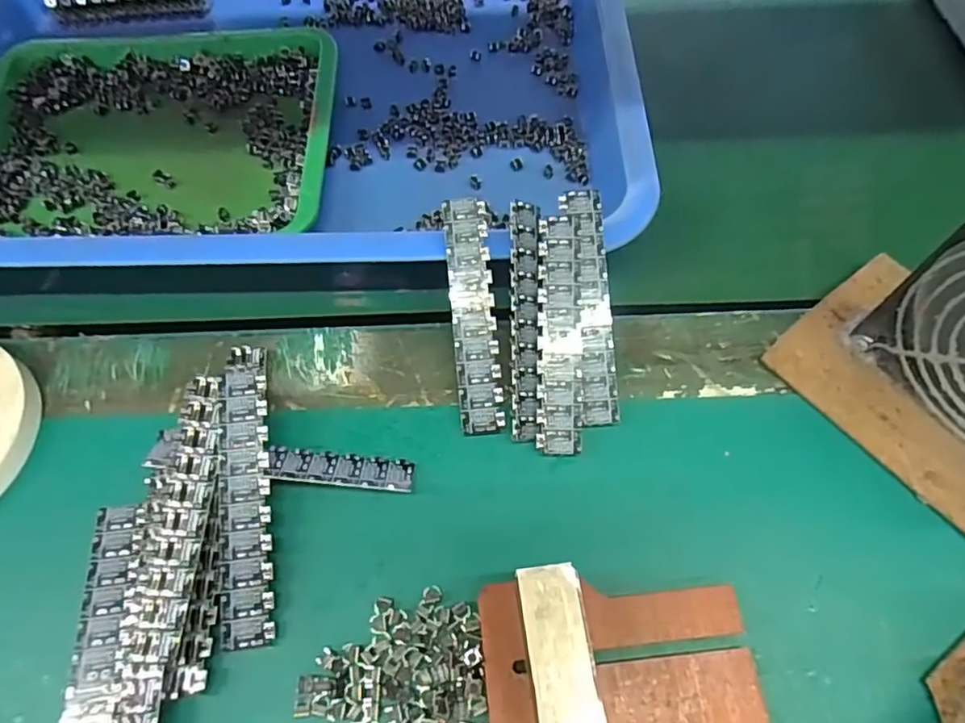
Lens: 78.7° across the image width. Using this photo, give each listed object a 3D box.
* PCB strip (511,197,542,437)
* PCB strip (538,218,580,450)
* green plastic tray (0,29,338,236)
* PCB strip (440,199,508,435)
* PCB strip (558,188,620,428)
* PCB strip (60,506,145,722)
[{"bbox_3d":[0.019,-0.020,0.268,0.015,0.004,0.109,5,81,-23],"label":"PCB strip"},{"bbox_3d":[0.035,-0.013,0.268,0.018,0.004,0.108,0,82,2],"label":"PCB strip"},{"bbox_3d":[-0.198,-0.133,0.349,0.218,0.027,0.160,0,62,2],"label":"green plastic tray"},{"bbox_3d":[-0.004,-0.022,0.272,0.020,0.004,0.108,-5,85,-1],"label":"PCB strip"},{"bbox_3d":[0.050,-0.026,0.271,0.018,0.005,0.109,-3,84,0],"label":"PCB strip"},{"bbox_3d":[-0.145,0.111,0.227,0.020,0.012,0.107,-8,62,-3],"label":"PCB strip"}]

